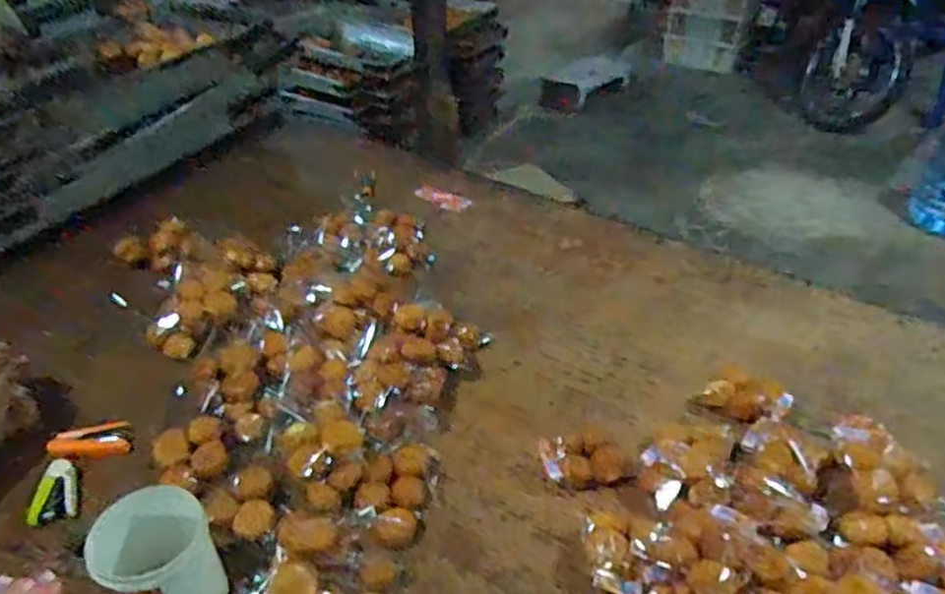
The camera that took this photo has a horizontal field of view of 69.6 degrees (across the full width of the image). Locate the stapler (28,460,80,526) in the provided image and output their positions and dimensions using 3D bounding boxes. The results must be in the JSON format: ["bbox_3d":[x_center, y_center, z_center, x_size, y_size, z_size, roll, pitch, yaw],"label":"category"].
[{"bbox_3d":[-0.510,0.241,0.838,0.049,0.031,0.083,-7,37,-8],"label":"stapler"}]

